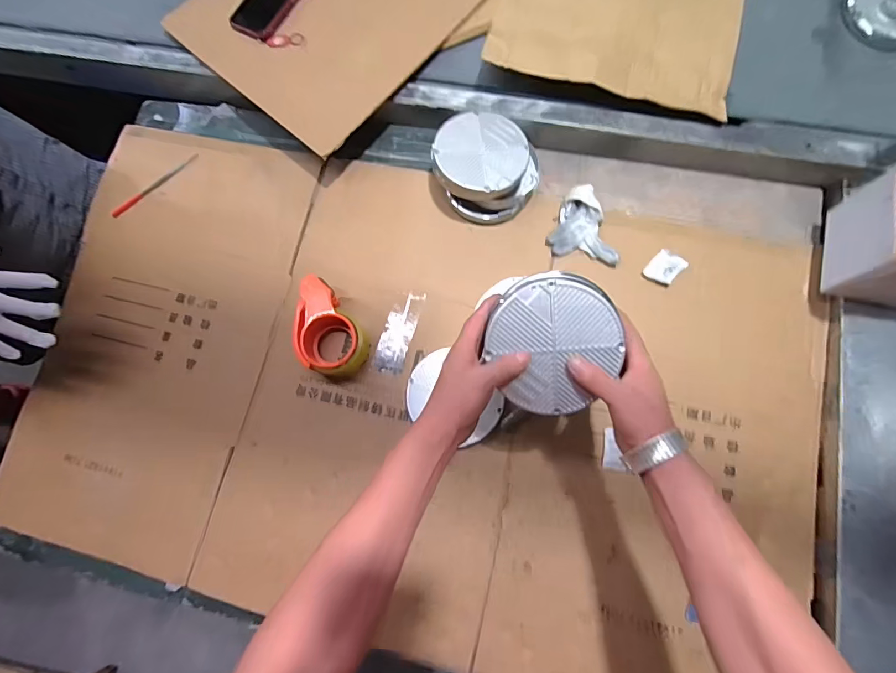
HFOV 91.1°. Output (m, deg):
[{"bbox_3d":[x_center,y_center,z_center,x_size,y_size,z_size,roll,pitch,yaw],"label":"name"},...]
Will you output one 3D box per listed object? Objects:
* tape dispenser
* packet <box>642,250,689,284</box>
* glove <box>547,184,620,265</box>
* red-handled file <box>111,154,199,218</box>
[{"bbox_3d":[-0.181,-0.009,0.646,0.094,0.057,0.142,-35,78,-6],"label":"tape dispenser"},{"bbox_3d":[0.332,-0.105,0.673,0.044,0.010,0.052,43,82,11],"label":"packet"},{"bbox_3d":[0.217,-0.177,0.687,0.103,0.024,0.111,11,78,5],"label":"glove"},{"bbox_3d":[-0.510,-0.264,0.766,0.175,0.010,0.016,-36,78,-5],"label":"red-handled file"}]

